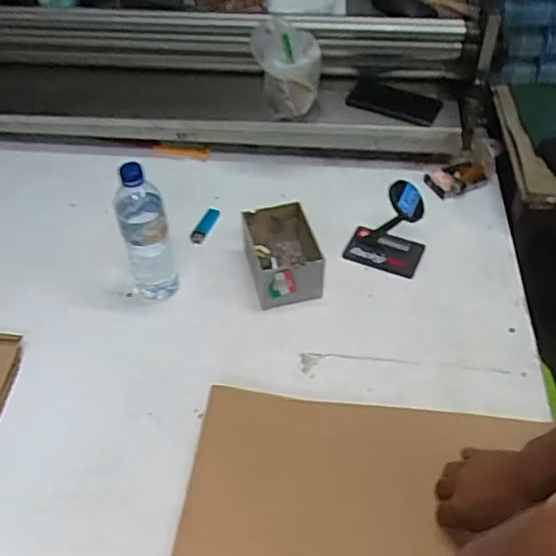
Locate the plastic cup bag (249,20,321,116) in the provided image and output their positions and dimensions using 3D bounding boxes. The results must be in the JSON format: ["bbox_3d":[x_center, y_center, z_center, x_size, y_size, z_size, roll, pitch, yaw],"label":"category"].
[{"bbox_3d":[0.016,-0.367,1.048,0.112,0.159,0.100,3,48,5],"label":"plastic cup bag"}]

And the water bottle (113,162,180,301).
[{"bbox_3d":[-0.190,-0.057,0.858,0.072,0.226,0.060,-16,48,-14],"label":"water bottle"}]

